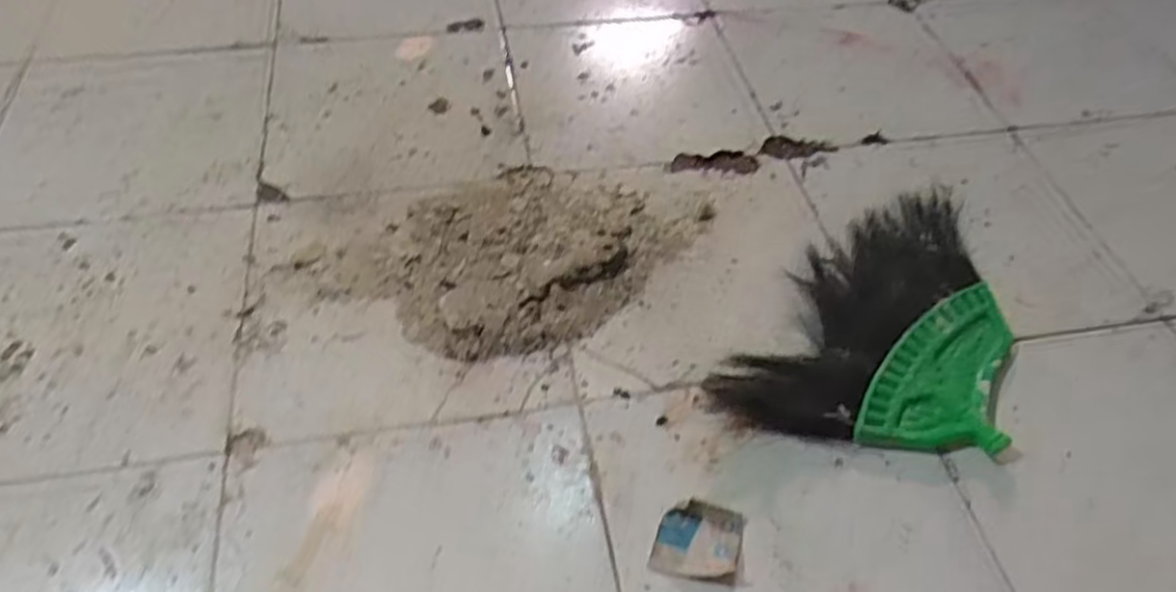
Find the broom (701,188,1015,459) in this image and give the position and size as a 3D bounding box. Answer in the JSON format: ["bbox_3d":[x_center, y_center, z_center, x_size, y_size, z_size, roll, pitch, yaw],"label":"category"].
[{"bbox_3d":[0.305,0.023,0.739,0.226,0.030,0.393,31,56,21],"label":"broom"}]

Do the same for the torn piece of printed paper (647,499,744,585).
[{"bbox_3d":[0.087,0.191,0.603,0.064,0.012,0.064,14,51,9],"label":"torn piece of printed paper"}]

